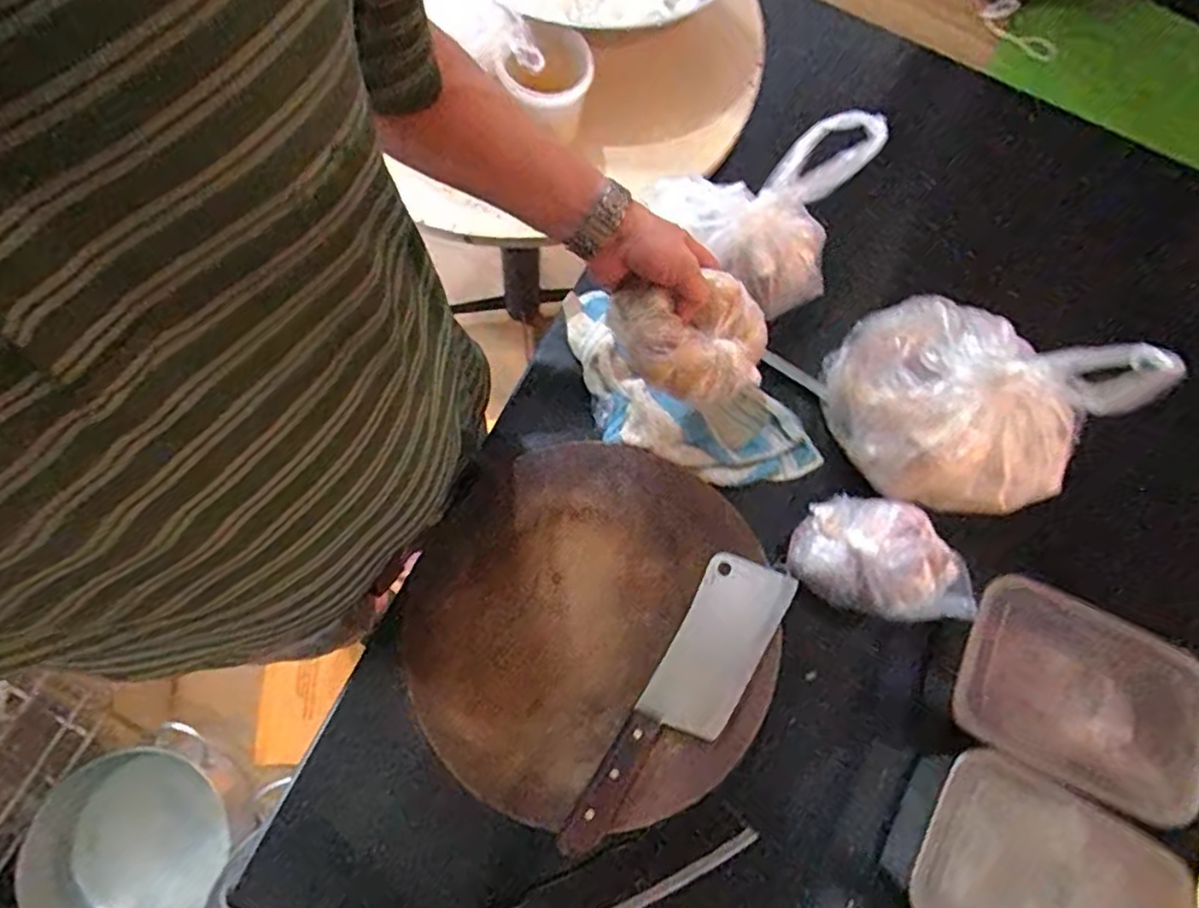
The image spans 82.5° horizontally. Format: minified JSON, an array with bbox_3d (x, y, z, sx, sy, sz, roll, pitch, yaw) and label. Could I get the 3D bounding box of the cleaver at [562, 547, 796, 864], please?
[{"bbox_3d":[0.076,0.224,0.612,0.078,0.016,0.293,32,74,4],"label":"cleaver"}]

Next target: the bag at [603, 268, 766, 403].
[{"bbox_3d":[0.086,-0.099,0.619,0.134,0.103,0.086,-17,71,-4],"label":"bag"}]

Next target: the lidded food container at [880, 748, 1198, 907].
[{"bbox_3d":[0.361,0.352,0.556,0.203,0.049,0.152,31,74,4],"label":"lidded food container"}]

